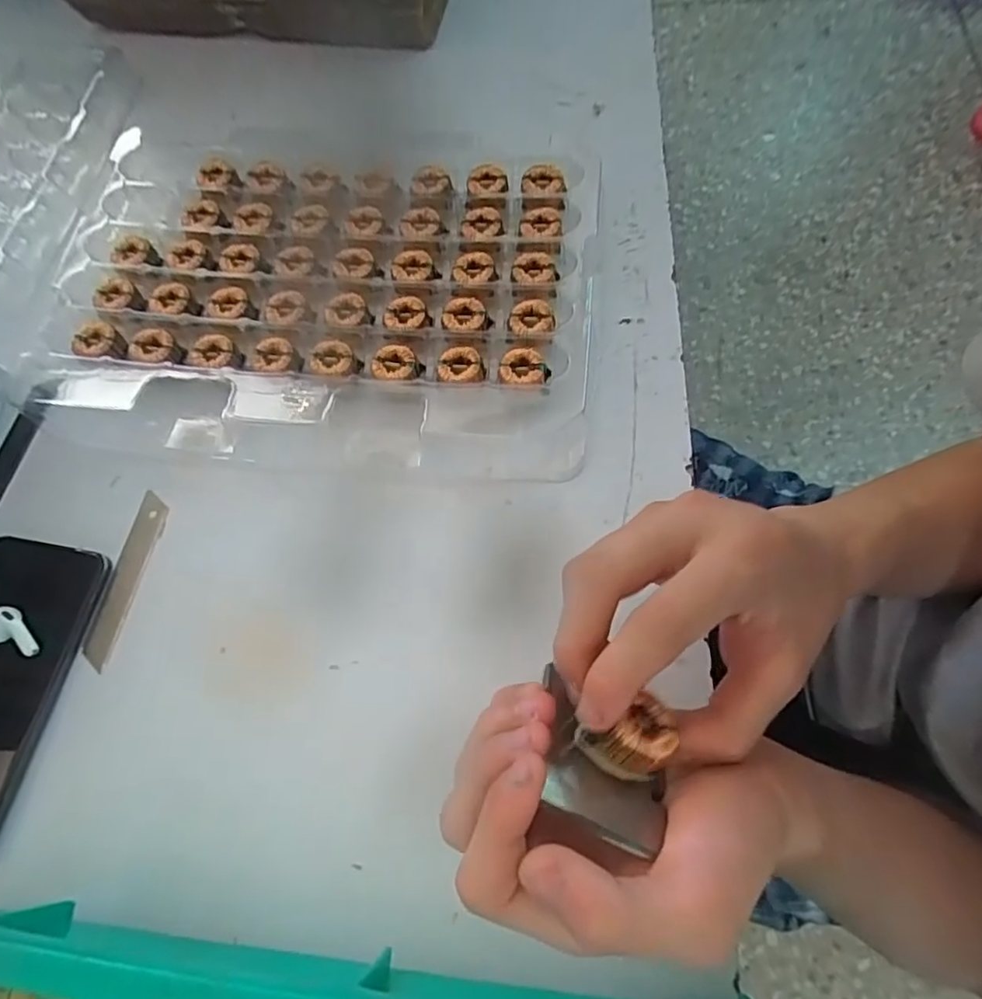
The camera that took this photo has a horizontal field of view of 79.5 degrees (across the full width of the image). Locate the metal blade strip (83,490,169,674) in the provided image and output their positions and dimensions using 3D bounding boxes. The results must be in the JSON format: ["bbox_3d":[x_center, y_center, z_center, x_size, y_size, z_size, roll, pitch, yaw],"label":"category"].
[{"bbox_3d":[-0.208,0.044,0.337,0.021,0.004,0.097,11,71,12],"label":"metal blade strip"}]

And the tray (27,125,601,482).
[{"bbox_3d":[-0.106,-0.139,0.381,0.340,0.033,0.236,5,70,5],"label":"tray"}]

